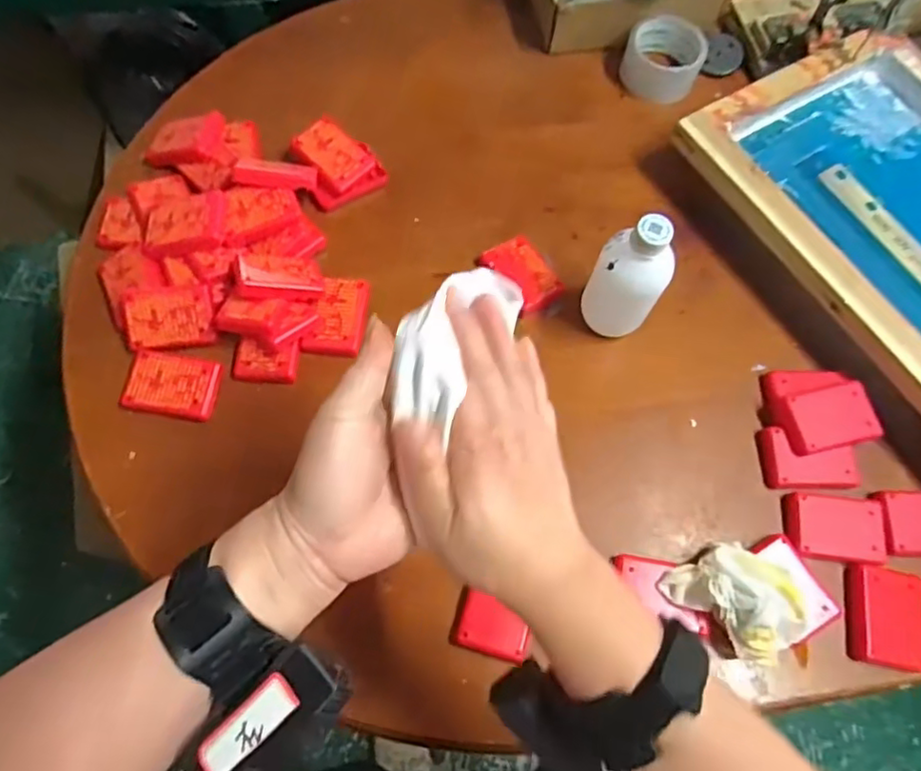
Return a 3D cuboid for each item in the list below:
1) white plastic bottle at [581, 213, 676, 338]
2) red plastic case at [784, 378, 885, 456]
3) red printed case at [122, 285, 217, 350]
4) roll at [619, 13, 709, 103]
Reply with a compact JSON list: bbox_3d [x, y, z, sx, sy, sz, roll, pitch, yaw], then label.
[{"bbox_3d":[0.149,-0.089,0.569,0.064,0.137,0.057,29,70,9],"label":"white plastic bottle"},{"bbox_3d":[0.339,0.030,0.583,0.084,0.018,0.055,-13,69,-7],"label":"red plastic case"},{"bbox_3d":[-0.273,-0.063,0.596,0.081,0.016,0.054,-10,106,-7],"label":"red printed case"},{"bbox_3d":[0.238,-0.385,0.743,0.088,0.040,0.096,1,68,-2],"label":"roll"}]

